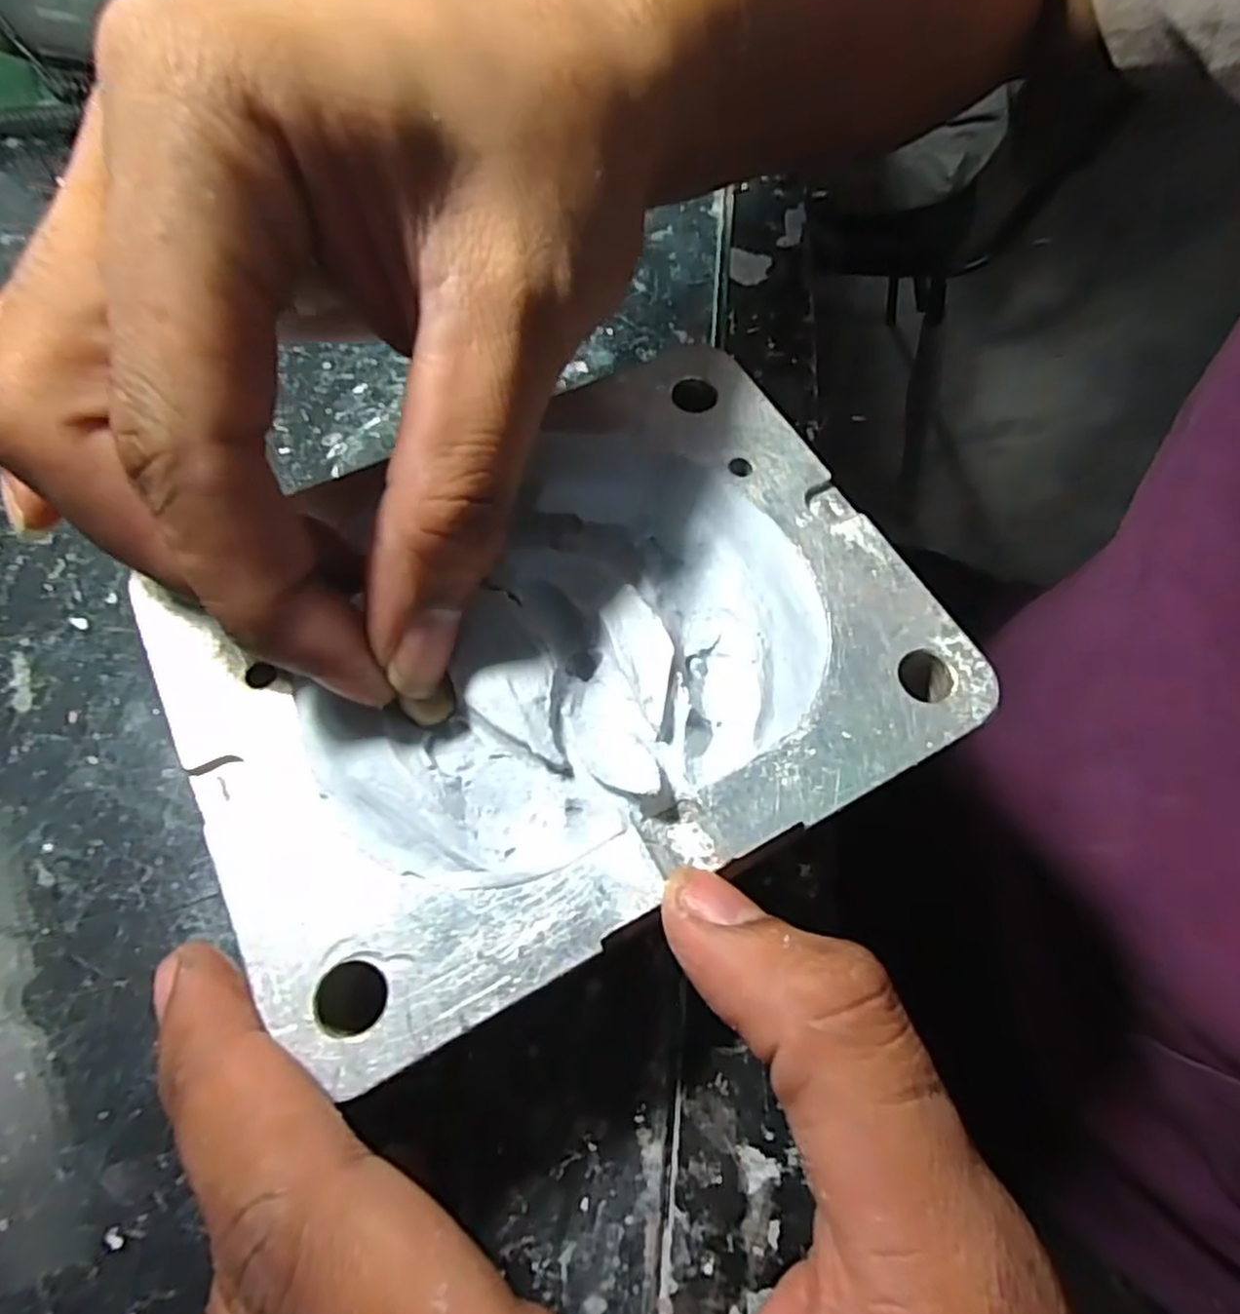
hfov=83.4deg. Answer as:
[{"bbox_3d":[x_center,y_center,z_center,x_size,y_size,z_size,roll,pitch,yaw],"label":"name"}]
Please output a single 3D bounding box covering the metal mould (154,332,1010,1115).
[{"bbox_3d":[-0.010,-0.003,0.132,0.135,0.014,0.100,-26,64,-13],"label":"metal mould"}]

